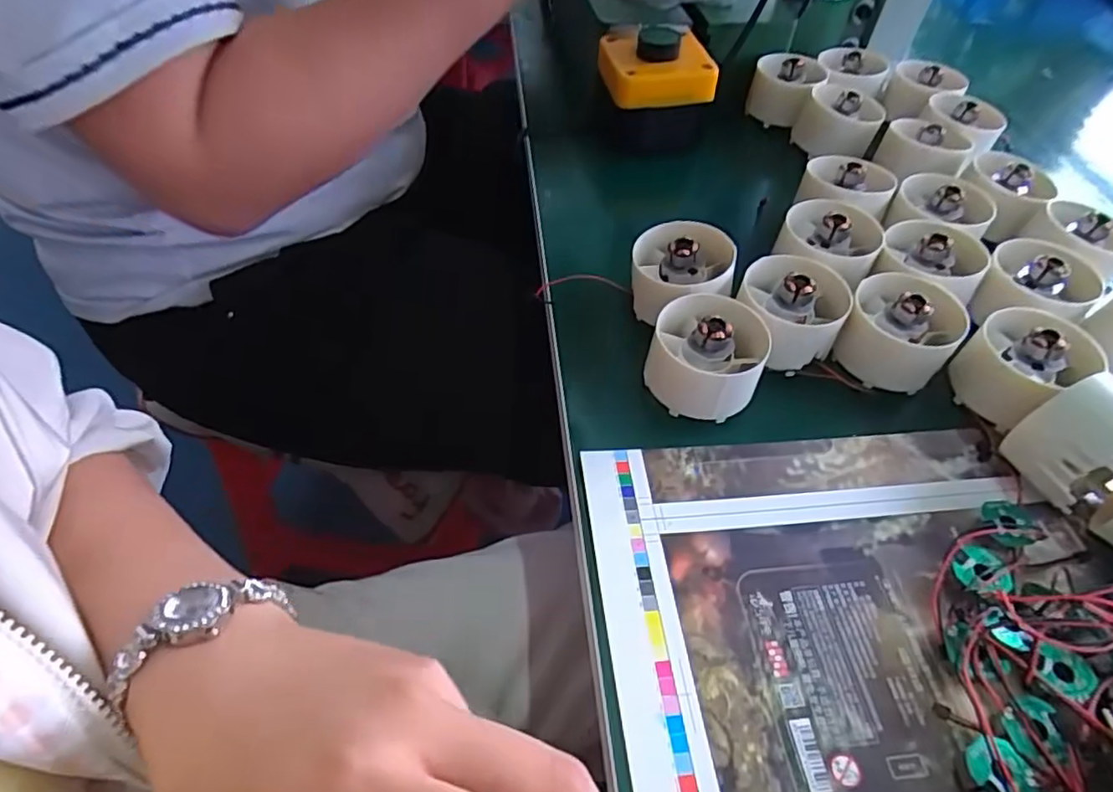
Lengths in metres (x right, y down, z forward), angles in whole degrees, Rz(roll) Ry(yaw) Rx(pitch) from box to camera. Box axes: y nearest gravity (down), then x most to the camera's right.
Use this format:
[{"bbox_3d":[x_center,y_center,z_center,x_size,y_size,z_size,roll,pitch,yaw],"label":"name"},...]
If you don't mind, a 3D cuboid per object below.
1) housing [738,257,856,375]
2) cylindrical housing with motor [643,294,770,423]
[{"bbox_3d":[0.116,-0.042,0.317,0.050,0.041,0.060,25,53,16],"label":"housing"},{"bbox_3d":[0.071,-0.019,0.297,0.050,0.041,0.054,2,50,-3],"label":"cylindrical housing with motor"}]

